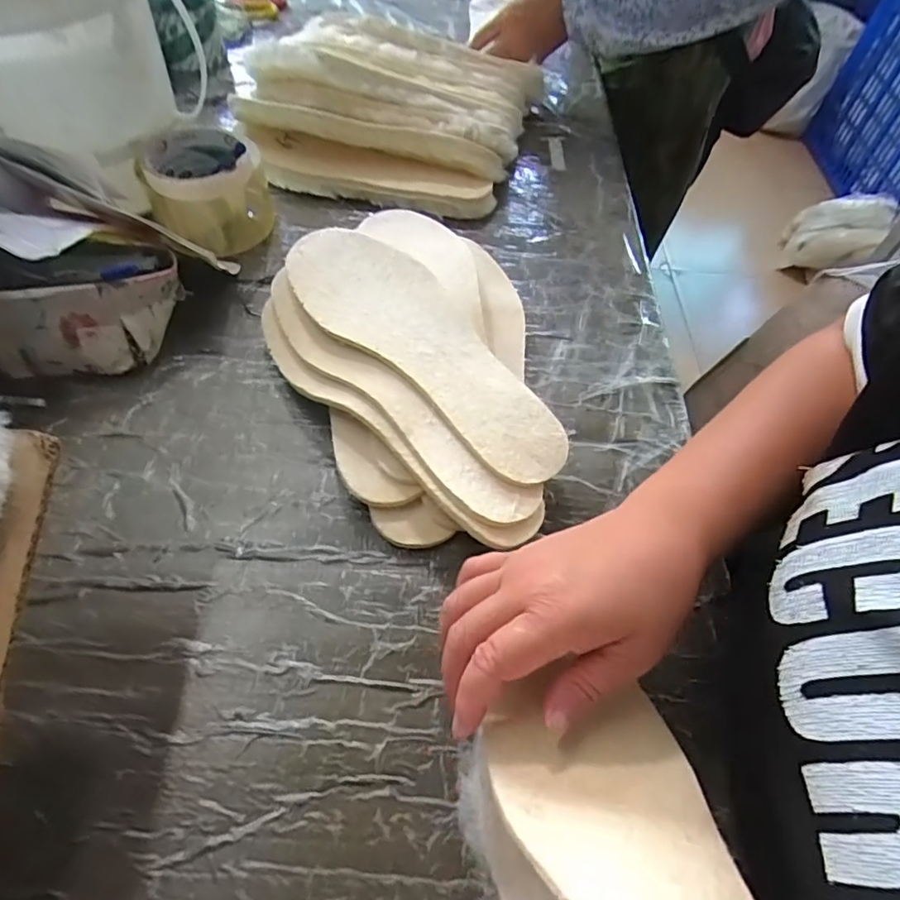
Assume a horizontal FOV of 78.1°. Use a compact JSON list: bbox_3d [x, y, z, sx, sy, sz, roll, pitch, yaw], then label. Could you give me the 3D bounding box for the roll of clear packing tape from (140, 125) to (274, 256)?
[{"bbox_3d":[-0.214,-0.235,0.498,0.095,0.078,0.095,-9,58,-9],"label":"roll of clear packing tape"}]

